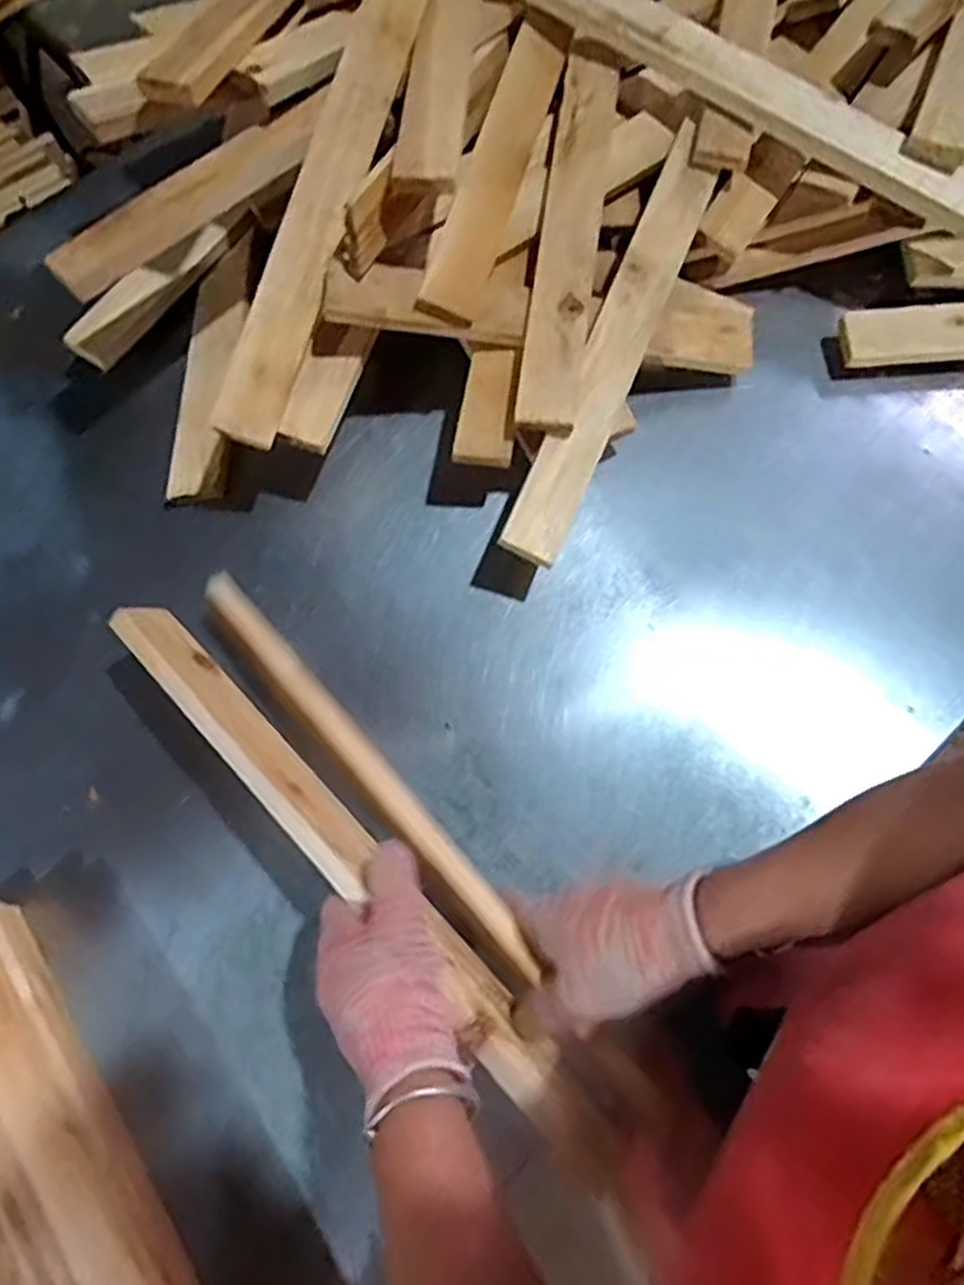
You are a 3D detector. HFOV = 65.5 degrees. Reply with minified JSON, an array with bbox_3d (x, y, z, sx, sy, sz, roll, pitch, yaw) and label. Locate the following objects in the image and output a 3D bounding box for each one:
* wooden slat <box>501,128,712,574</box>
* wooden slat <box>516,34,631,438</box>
[{"bbox_3d":[0.119,-0.261,0.651,0.052,0.025,0.433,28,78,-19],"label":"wooden slat"},{"bbox_3d":[0.079,-0.372,0.657,0.056,0.027,0.416,9,72,5],"label":"wooden slat"}]

